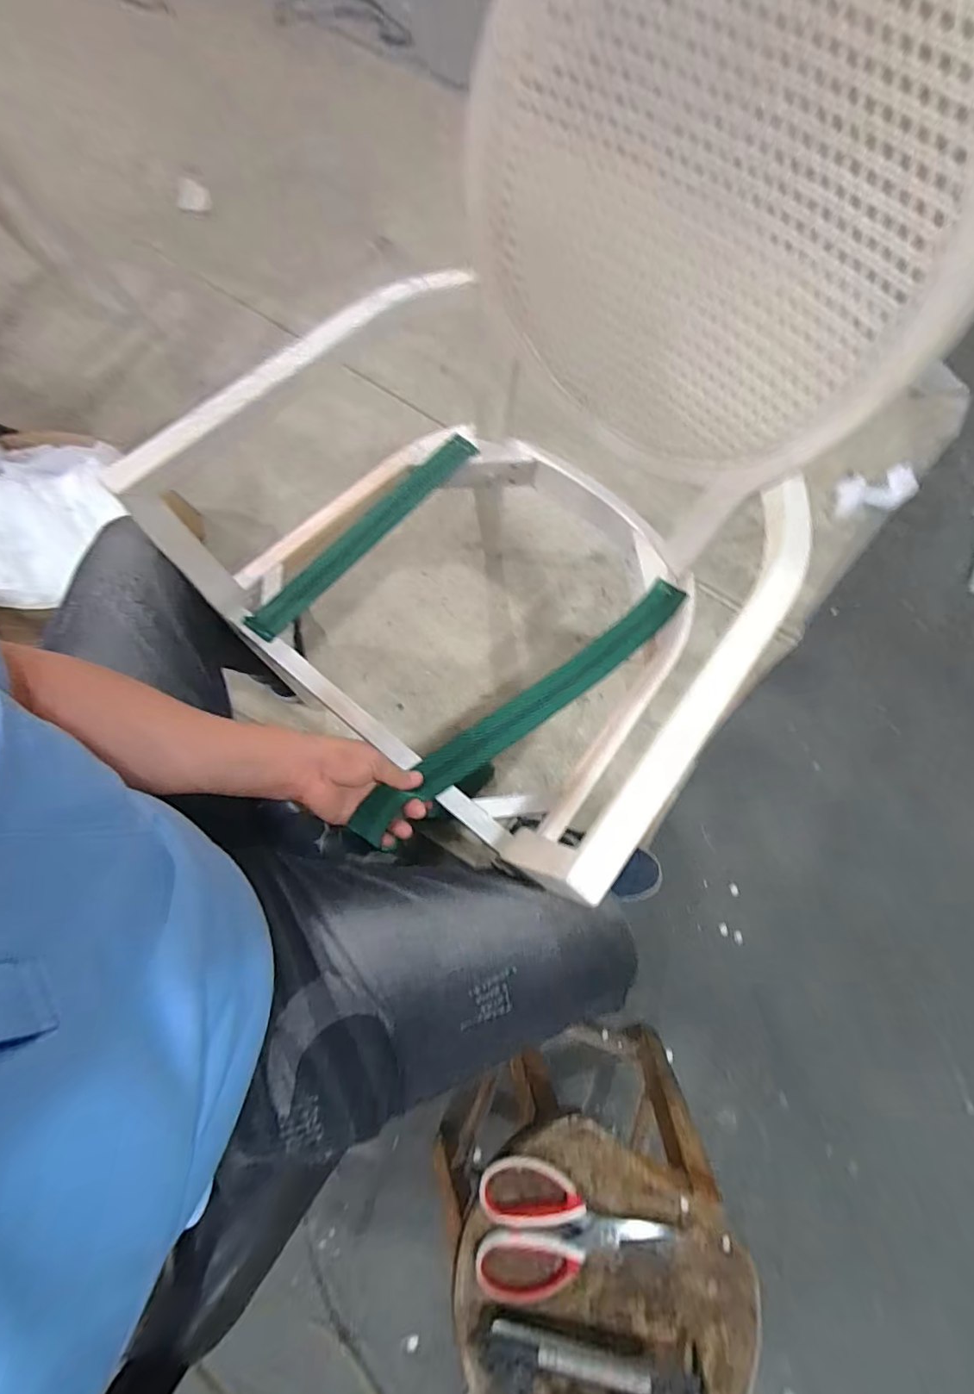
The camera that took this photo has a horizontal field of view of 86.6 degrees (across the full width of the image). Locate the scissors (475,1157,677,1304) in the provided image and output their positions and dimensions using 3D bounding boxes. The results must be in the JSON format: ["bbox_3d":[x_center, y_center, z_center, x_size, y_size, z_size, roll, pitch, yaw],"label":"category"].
[{"bbox_3d":[0.077,0.482,0.466,0.169,0.011,0.101,3,73,1],"label":"scissors"}]

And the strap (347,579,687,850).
[{"bbox_3d":[0.053,0.004,0.619,0.485,0.034,0.051,-35,76,-14],"label":"strap"}]

